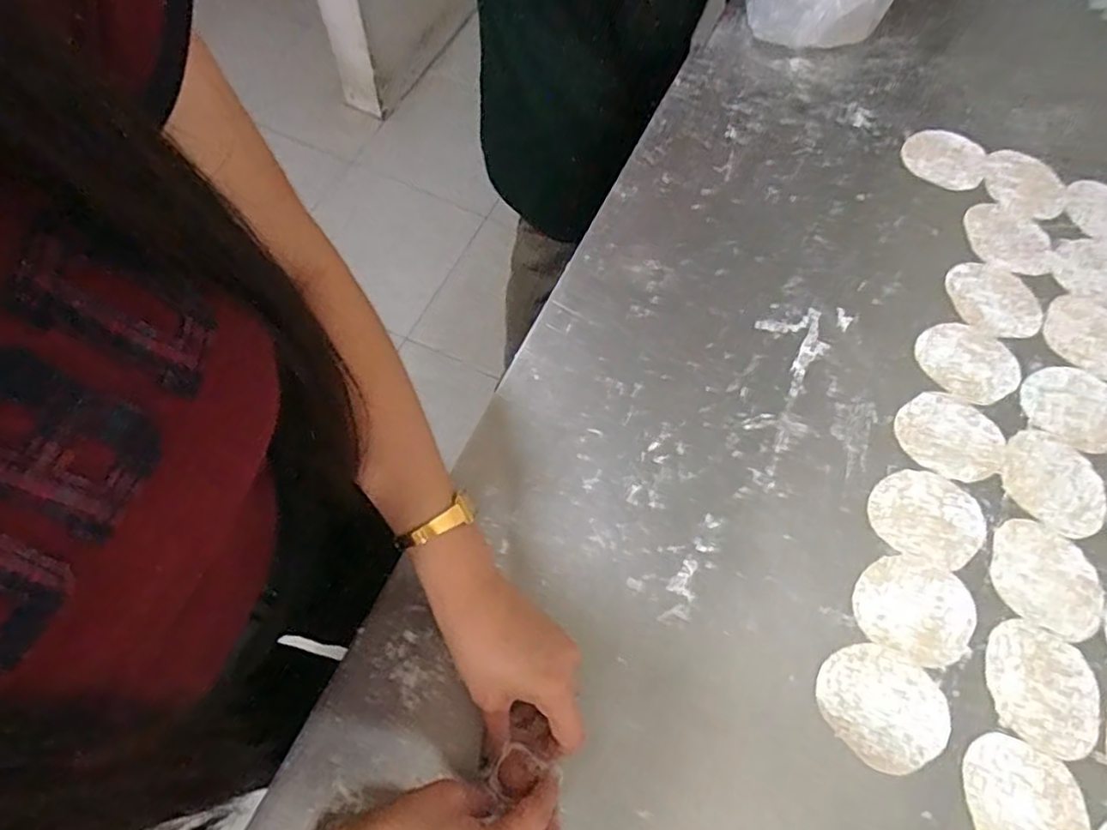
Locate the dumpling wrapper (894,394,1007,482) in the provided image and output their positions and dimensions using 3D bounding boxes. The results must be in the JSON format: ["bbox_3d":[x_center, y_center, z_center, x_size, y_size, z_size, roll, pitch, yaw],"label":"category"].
[{"bbox_3d":[0.340,0.018,0.566,0.088,0.004,0.075,30,68,11],"label":"dumpling wrapper"}]

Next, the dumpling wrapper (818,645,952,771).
[{"bbox_3d":[0.232,0.205,0.466,0.089,0.004,0.076,28,68,11],"label":"dumpling wrapper"}]

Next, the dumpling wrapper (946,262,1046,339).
[{"bbox_3d":[0.421,-0.110,0.630,0.075,0.004,0.088,-24,68,-12],"label":"dumpling wrapper"}]

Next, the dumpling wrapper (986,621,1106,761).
[{"bbox_3d":[0.356,0.199,0.480,0.081,0.004,0.082,25,67,9],"label":"dumpling wrapper"}]

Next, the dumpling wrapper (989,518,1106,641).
[{"bbox_3d":[0.386,0.127,0.515,0.083,0.004,0.081,1,66,-1],"label":"dumpling wrapper"}]

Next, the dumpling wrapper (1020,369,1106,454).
[{"bbox_3d":[0.460,-0.008,0.582,0.085,0.004,0.077,35,69,13],"label":"dumpling wrapper"}]

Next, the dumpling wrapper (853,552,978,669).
[{"bbox_3d":[0.273,0.146,0.499,0.086,0.004,0.075,23,67,9],"label":"dumpling wrapper"}]

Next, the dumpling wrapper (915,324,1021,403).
[{"bbox_3d":[0.376,-0.048,0.598,0.090,0.004,0.072,24,67,9],"label":"dumpling wrapper"}]

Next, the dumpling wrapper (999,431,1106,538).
[{"bbox_3d":[0.418,0.057,0.552,0.085,0.004,0.077,34,69,13],"label":"dumpling wrapper"}]

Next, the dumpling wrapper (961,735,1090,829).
[{"bbox_3d":[0.319,0.266,0.446,0.083,0.004,0.081,1,66,-1],"label":"dumpling wrapper"}]

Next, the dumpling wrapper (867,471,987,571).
[{"bbox_3d":[0.302,0.082,0.533,0.090,0.004,0.075,22,67,8],"label":"dumpling wrapper"}]

